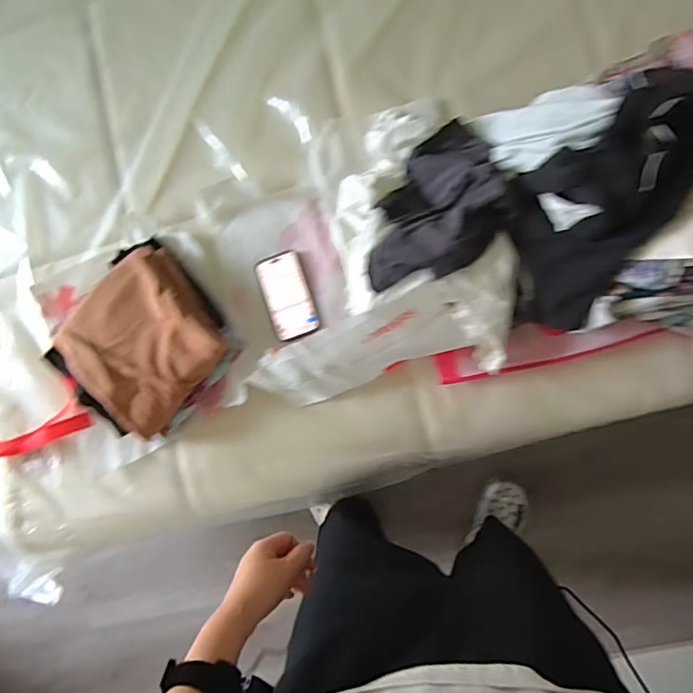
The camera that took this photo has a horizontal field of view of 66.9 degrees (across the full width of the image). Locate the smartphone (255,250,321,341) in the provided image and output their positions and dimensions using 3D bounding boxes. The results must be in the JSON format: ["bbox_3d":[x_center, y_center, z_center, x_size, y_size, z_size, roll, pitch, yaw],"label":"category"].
[{"bbox_3d":[-0.102,-0.089,0.906,0.078,0.013,0.152,-19,82,6],"label":"smartphone"}]

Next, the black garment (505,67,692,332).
[{"bbox_3d":[0.367,-0.214,0.720,0.362,0.140,0.203,-44,81,2],"label":"black garment"}]

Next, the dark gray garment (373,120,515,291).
[{"bbox_3d":[0.127,-0.224,0.816,0.229,0.112,0.249,-15,83,6],"label":"dark gray garment"}]

